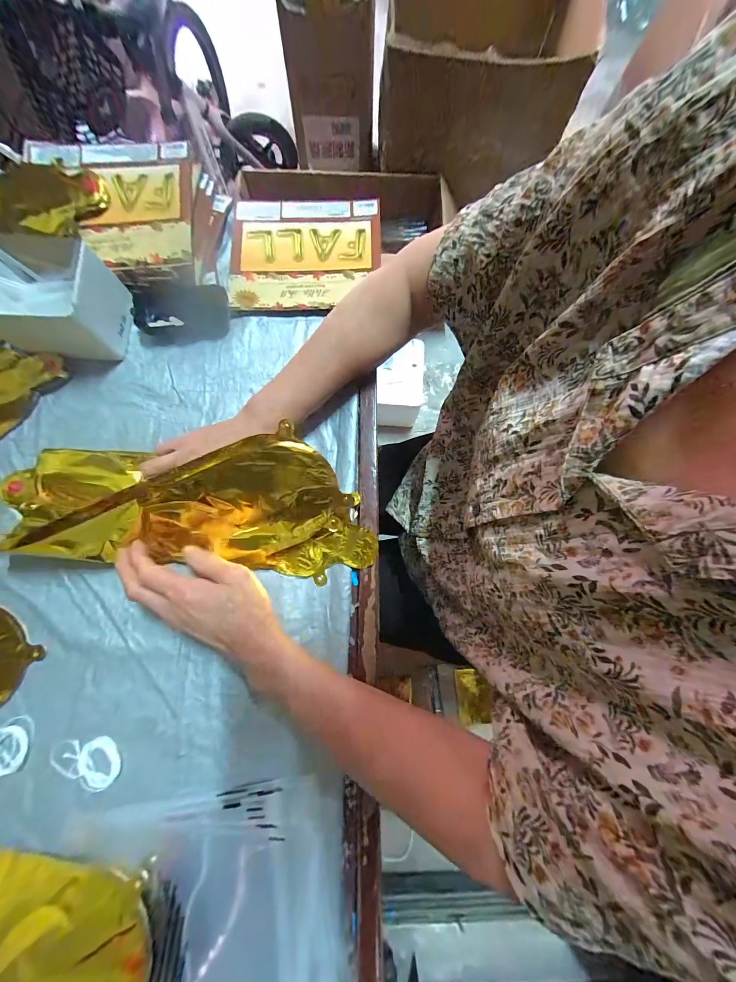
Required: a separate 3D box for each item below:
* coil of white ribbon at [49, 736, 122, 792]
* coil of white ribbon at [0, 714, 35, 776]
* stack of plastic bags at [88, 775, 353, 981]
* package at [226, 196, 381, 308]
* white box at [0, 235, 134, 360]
[{"bbox_3d":[-0.274,0.260,0.315,0.068,0.004,0.041,23,79,4],"label":"coil of white ribbon"},{"bbox_3d":[-0.351,0.249,0.315,0.037,0.004,0.052,14,79,3],"label":"coil of white ribbon"},{"bbox_3d":[-0.132,0.395,0.277,0.230,0.017,0.238,0,71,1],"label":"stack of plastic bags"},{"bbox_3d":[-0.083,-0.306,0.421,0.194,0.023,0.152,-1,78,-1],"label":"package"},{"bbox_3d":[-0.349,-0.215,0.370,0.134,0.078,0.102,-2,78,-1],"label":"white box"}]

